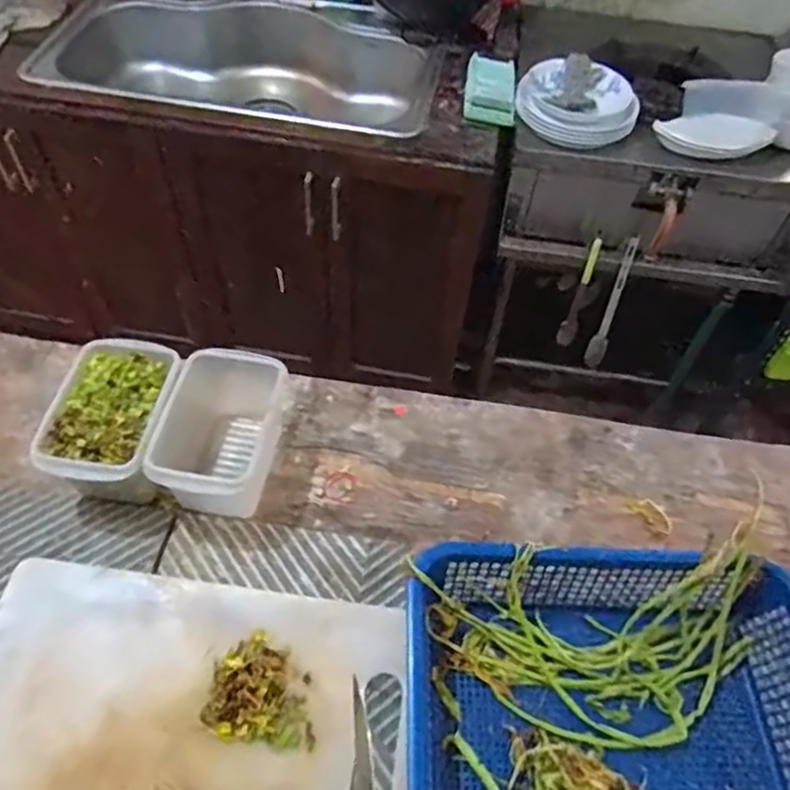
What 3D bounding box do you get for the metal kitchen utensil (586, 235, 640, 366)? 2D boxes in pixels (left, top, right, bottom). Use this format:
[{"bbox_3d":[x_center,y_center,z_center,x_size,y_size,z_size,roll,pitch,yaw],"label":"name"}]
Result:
[{"bbox_3d":[0.436,-0.181,1.333,0.036,0.271,0.026,17,31,11],"label":"metal kitchen utensil"}]

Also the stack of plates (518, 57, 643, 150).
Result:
[{"bbox_3d":[0.341,-0.555,1.259,0.209,0.056,0.189,4,52,1],"label":"stack of plates"}]

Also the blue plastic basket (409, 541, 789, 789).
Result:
[{"bbox_3d":[0.181,0.267,0.544,0.328,0.097,0.253,1,52,-1],"label":"blue plastic basket"}]

